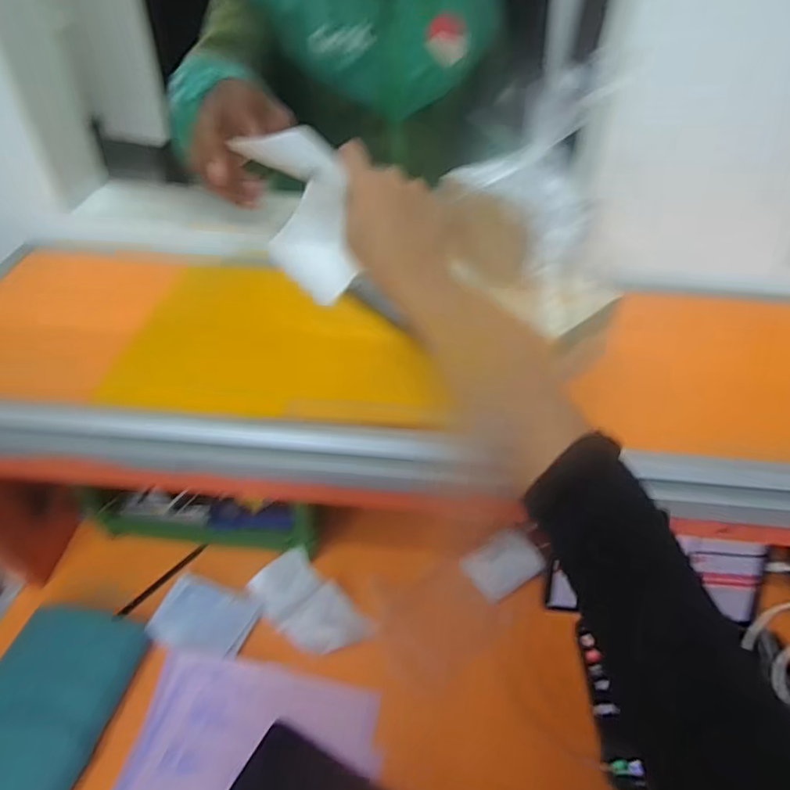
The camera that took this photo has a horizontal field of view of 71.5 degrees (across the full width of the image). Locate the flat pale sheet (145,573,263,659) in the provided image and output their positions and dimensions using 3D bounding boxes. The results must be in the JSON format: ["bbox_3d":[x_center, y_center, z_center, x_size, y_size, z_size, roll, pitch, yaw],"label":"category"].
[{"bbox_3d":[-0.227,0.264,0.651,0.114,0.014,0.083,14,44,13],"label":"flat pale sheet"}]

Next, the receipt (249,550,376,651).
[{"bbox_3d":[-0.102,0.259,0.666,0.147,0.031,0.083,34,52,30],"label":"receipt"}]

